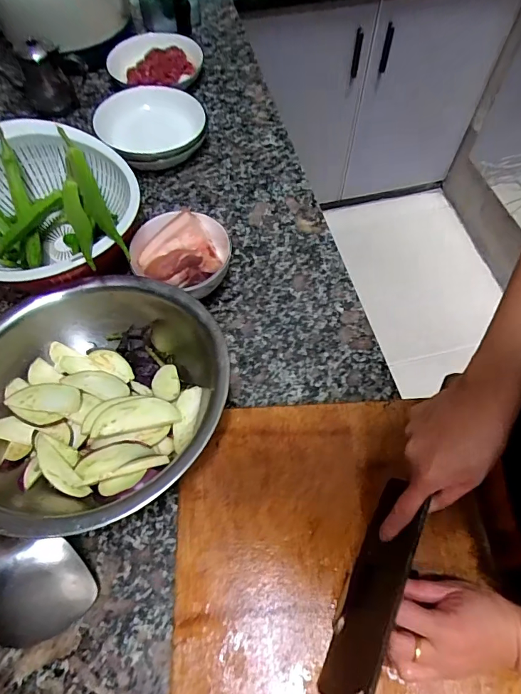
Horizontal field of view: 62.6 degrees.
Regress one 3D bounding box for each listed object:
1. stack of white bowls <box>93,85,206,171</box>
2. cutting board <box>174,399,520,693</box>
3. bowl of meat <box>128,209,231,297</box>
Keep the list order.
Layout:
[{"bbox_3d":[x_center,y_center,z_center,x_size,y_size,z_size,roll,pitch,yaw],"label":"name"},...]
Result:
[{"bbox_3d":[-0.171,-0.351,0.695,0.171,0.062,0.161,-22,64,-11],"label":"stack of white bowls"},{"bbox_3d":[0.072,0.238,0.392,0.288,0.028,0.382,-2,62,-1],"label":"cutting board"},{"bbox_3d":[-0.101,-0.114,0.556,0.119,0.081,0.117,5,62,3],"label":"bowl of meat"}]

